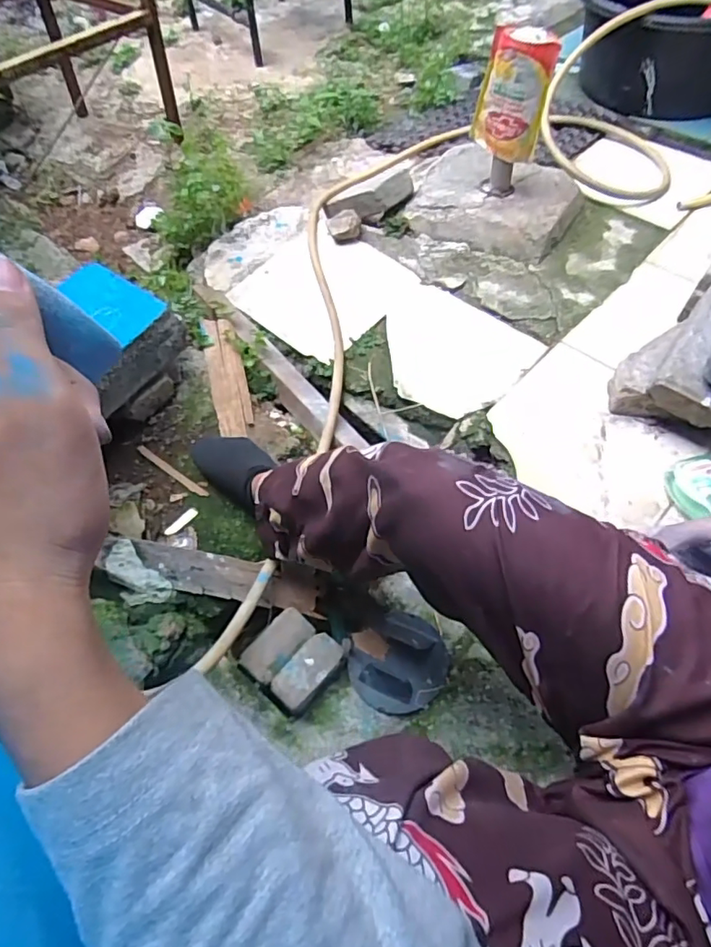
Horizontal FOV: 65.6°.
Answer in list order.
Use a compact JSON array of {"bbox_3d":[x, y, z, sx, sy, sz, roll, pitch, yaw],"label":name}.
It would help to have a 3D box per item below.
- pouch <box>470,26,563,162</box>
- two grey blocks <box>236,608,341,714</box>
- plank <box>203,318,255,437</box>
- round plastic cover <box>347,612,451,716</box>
[{"bbox_3d":[0.278,-0.673,0.984,0.121,0.186,0.057,11,59,9],"label":"pouch"},{"bbox_3d":[-0.087,0.256,0.770,0.113,0.036,0.106,36,66,22],"label":"two grey blocks"},{"bbox_3d":[-0.223,-0.170,0.959,0.061,0.014,0.250,-16,65,-1],"label":"plank"},{"bbox_3d":[0.062,0.264,0.766,0.125,0.026,0.134,-1,58,2],"label":"round plastic cover"}]

